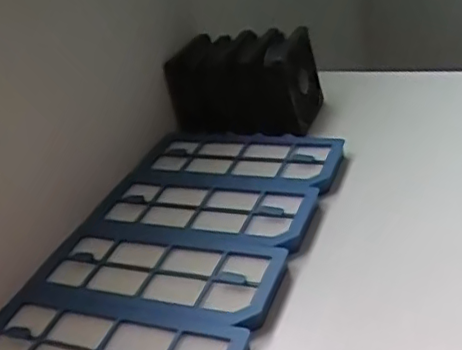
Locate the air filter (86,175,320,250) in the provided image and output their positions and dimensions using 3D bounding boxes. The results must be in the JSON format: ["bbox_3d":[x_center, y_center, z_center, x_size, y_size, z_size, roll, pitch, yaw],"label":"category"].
[{"bbox_3d":[-0.025,0.030,0.574,0.199,0.017,0.092,8,35,22],"label":"air filter"}]

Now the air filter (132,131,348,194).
[{"bbox_3d":[0.008,-0.020,0.644,0.215,0.020,0.098,9,36,23],"label":"air filter"}]

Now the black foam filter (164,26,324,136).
[{"bbox_3d":[0.016,-0.110,0.733,0.168,0.113,0.081,6,36,28],"label":"black foam filter"}]

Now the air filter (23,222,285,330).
[{"bbox_3d":[-0.062,0.077,0.506,0.205,0.012,0.092,7,35,21],"label":"air filter"}]

